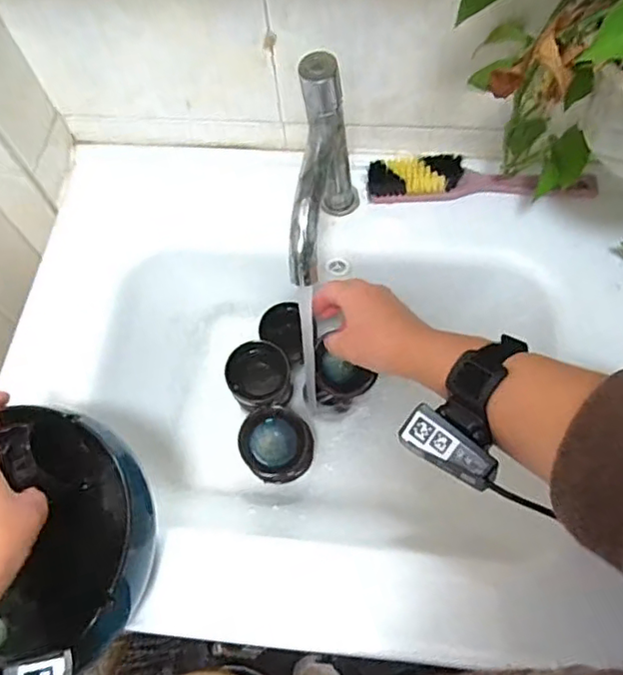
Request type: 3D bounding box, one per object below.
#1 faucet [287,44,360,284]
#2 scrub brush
[{"bbox_3d":[0.012,-0.127,0.484,0.048,0.183,0.167,6,63,5],"label":"faucet"},{"bbox_3d":[0.174,-0.162,0.578,0.230,0.041,0.033,1,63,2],"label":"scrub brush"}]

